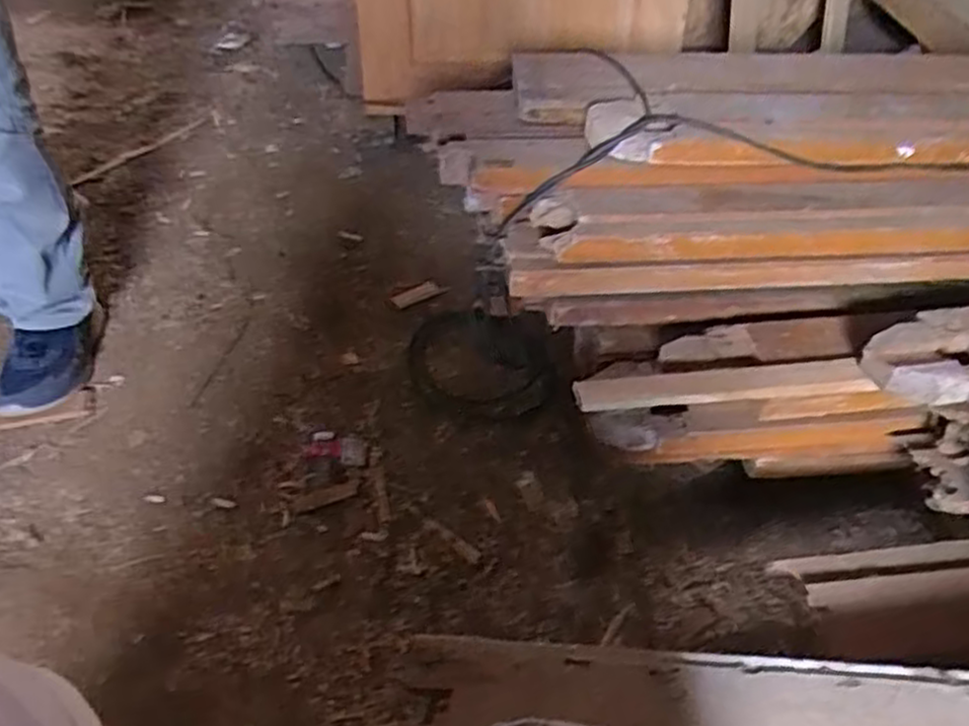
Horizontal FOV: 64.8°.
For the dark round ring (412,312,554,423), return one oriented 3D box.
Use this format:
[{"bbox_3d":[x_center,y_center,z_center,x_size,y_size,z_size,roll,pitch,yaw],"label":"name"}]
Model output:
[{"bbox_3d":[-0.003,-0.001,1.264,0.237,0.041,0.229,0,46,0],"label":"dark round ring"}]

